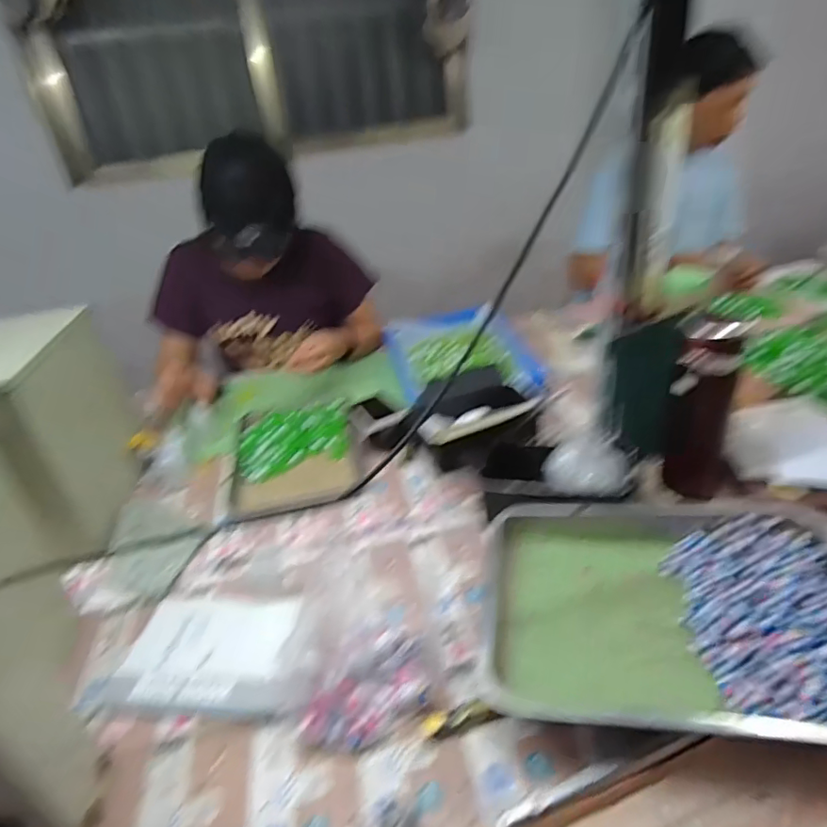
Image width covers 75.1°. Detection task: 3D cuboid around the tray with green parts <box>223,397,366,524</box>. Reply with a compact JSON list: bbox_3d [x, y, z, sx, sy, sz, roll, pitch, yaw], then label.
[{"bbox_3d":[-0.203,0.061,0.907,0.210,0.033,0.313,-11,31,-6],"label":"tray with green parts"}]

